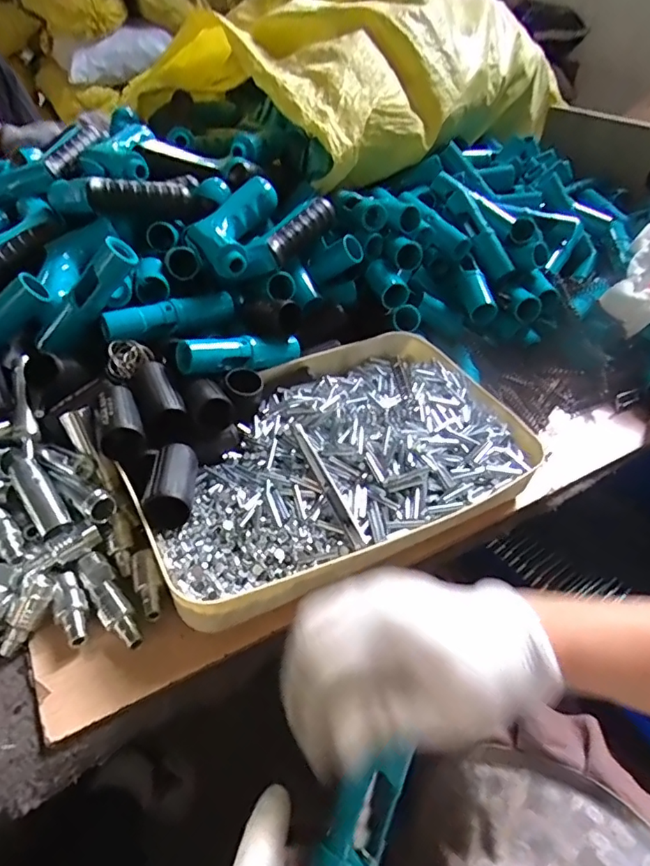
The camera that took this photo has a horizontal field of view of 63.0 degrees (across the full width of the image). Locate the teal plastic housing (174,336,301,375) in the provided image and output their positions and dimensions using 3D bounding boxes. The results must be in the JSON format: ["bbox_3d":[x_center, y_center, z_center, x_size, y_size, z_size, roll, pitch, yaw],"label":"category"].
[{"bbox_3d":[-0.076,-0.072,0.488,0.120,0.029,0.022,-10,39,-38],"label":"teal plastic housing"}]

